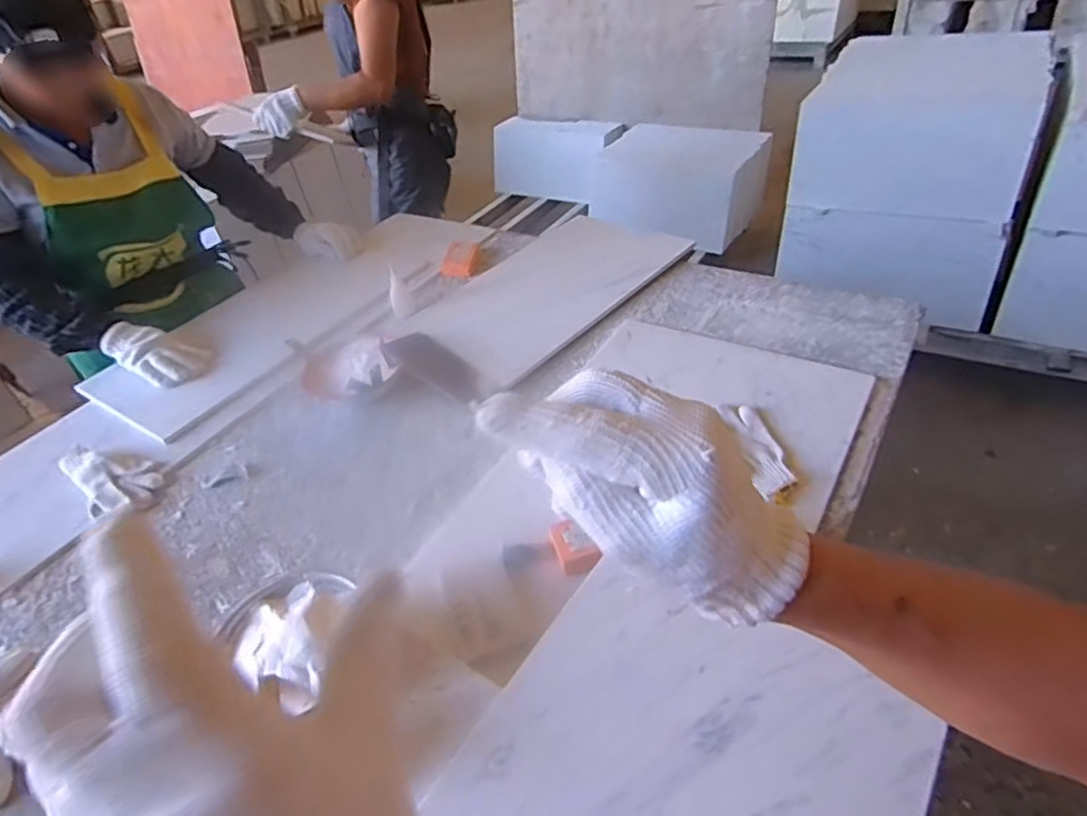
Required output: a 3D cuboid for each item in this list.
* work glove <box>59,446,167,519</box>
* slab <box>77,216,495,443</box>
[{"bbox_3d":[-0.643,0.096,0.958,0.196,0.048,0.101,29,51,37],"label":"work glove"},{"bbox_3d":[-0.480,-0.221,1.290,0.352,0.024,0.796,18,46,29],"label":"slab"}]

